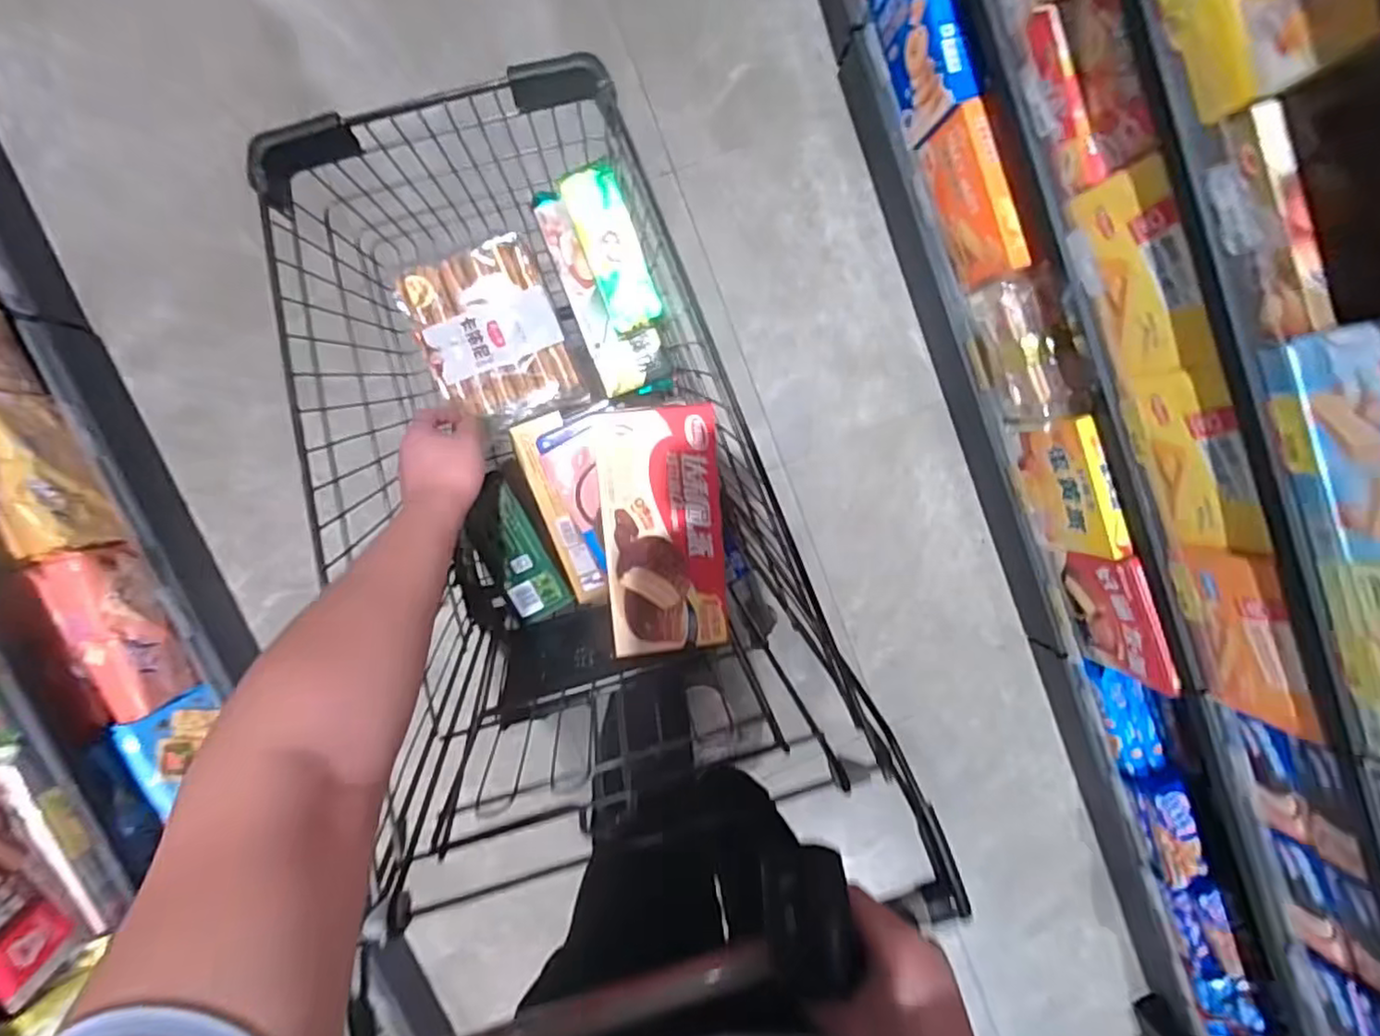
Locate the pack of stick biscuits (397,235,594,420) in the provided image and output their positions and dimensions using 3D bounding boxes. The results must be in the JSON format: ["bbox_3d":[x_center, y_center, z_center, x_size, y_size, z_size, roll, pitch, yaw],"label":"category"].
[{"bbox_3d":[-0.234,-0.214,0.790,0.158,0.037,0.196,-24,98,-5],"label":"pack of stick biscuits"}]

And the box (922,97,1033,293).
[{"bbox_3d":[0.445,-0.500,1.045,0.035,0.140,0.247,-21,97,-3],"label":"box"}]

